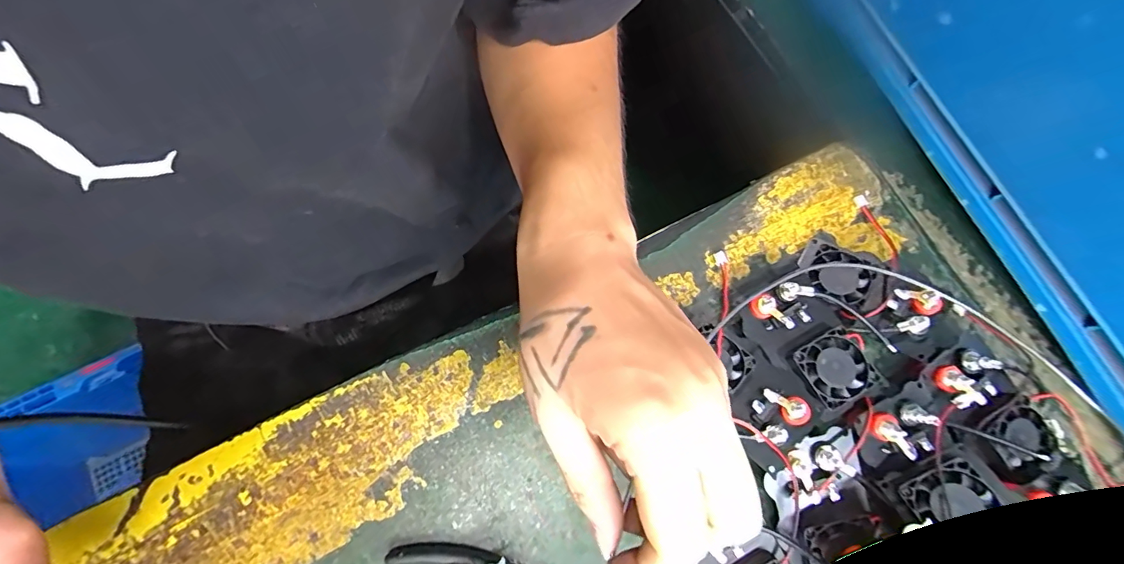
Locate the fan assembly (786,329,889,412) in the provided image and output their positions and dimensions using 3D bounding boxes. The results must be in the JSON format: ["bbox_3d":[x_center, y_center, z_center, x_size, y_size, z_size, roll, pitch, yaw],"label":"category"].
[{"bbox_3d":[0.171,0.054,0.299,0.045,0.008,0.043,-25,75,-8],"label":"fan assembly"}]

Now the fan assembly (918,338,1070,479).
[{"bbox_3d":[0.277,0.081,0.302,0.053,0.027,0.096,-42,78,-12],"label":"fan assembly"}]

